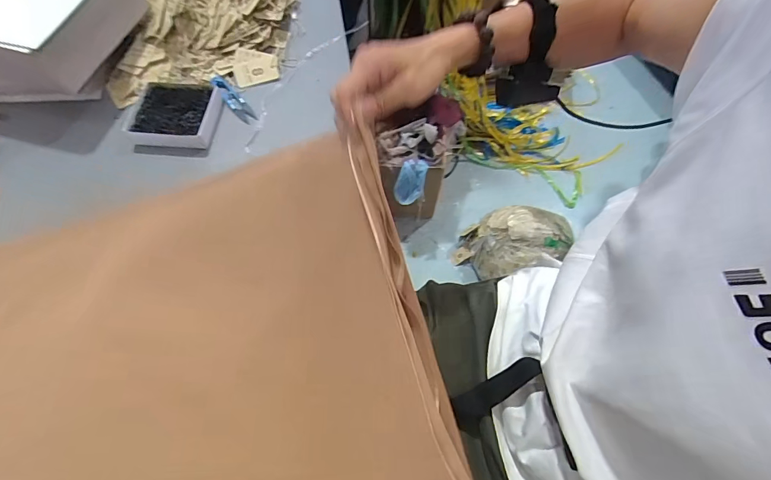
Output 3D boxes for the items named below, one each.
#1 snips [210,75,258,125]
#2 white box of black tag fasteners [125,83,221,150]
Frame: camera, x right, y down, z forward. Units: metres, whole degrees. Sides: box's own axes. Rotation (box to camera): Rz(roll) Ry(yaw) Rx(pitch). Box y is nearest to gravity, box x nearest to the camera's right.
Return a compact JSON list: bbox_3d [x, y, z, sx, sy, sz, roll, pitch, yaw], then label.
[{"bbox_3d":[-0.228,-0.212,0.599,0.025,0.008,0.104,-39,70,-19],"label":"snips"},{"bbox_3d":[-0.296,-0.181,0.573,0.117,0.026,0.108,6,63,1],"label":"white box of black tag fasteners"}]

